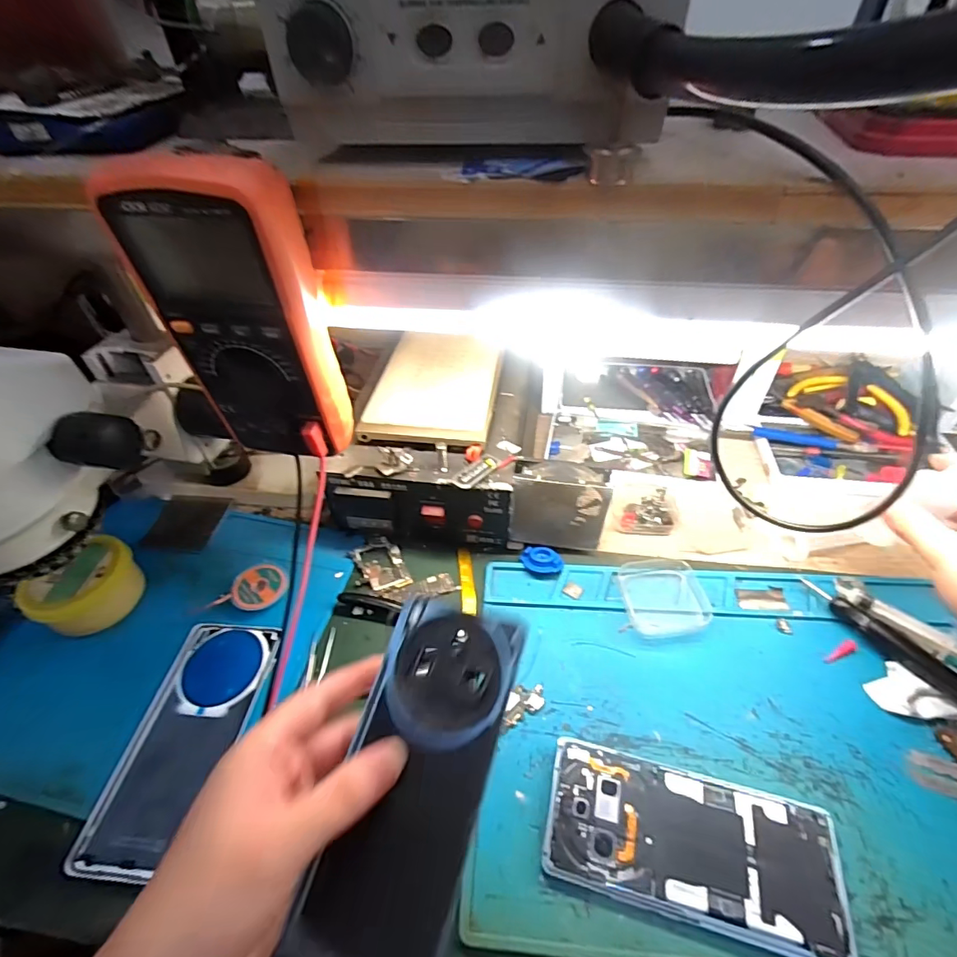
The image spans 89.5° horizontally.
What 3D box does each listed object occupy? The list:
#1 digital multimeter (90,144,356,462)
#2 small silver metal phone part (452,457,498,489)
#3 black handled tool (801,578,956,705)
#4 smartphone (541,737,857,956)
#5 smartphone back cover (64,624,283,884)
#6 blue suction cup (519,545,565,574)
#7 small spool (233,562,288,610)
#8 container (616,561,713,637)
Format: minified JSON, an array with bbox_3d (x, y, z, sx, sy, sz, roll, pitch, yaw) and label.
[{"bbox_3d":[-0.133,-0.088,0.286,0.087,0.170,0.046,6,47,9],"label":"digital multimeter"},{"bbox_3d":[-0.003,-0.005,0.396,0.017,0.004,0.041,34,56,30],"label":"small silver metal phone part"},{"bbox_3d":[0.314,0.128,0.357,0.020,0.018,0.144,-27,50,-21],"label":"black handled tool"},{"bbox_3d":[0.125,0.216,0.289,0.162,0.009,0.074,10,47,12],"label":"smartphone"},{"bbox_3d":[-0.203,0.179,0.341,0.074,0.012,0.160,3,46,6],"label":"smartphone back cover"},{"bbox_3d":[0.057,0.072,0.429,0.037,0.007,0.026,18,50,20],"label":"blue suction cup"},{"bbox_3d":[-0.187,0.093,0.415,0.040,0.006,0.044,17,42,-15],"label":"small spool"},{"bbox_3d":[0.153,0.097,0.399,0.065,0.014,0.065,-4,46,0],"label":"container"}]

